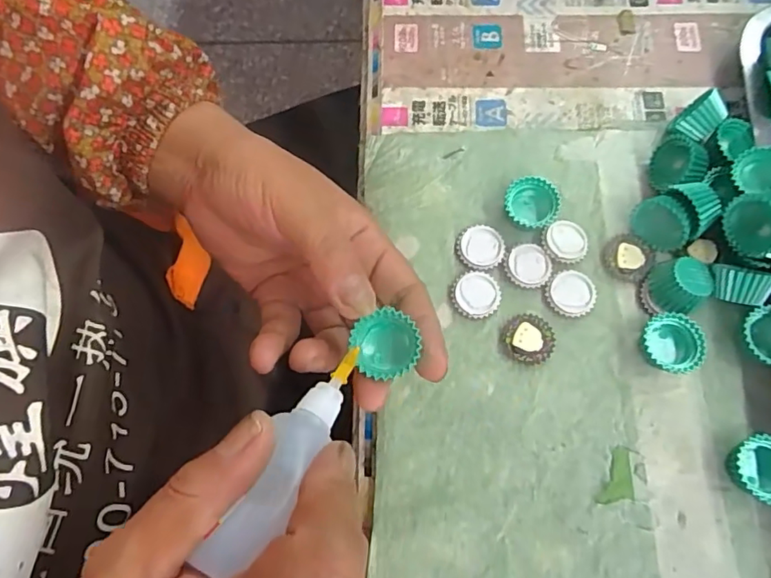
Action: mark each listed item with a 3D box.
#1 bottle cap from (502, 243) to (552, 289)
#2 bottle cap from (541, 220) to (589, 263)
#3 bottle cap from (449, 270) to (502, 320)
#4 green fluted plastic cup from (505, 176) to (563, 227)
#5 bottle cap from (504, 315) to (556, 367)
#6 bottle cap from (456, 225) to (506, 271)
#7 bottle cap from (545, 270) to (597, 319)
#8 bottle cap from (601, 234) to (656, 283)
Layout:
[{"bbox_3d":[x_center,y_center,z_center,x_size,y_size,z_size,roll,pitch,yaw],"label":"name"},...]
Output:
[{"bbox_3d":[0.083,-0.014,0.313,0.028,0.004,0.026,0,73,2],"label":"bottle cap"},{"bbox_3d":[0.107,-0.028,0.316,0.027,0.008,0.025,0,73,2],"label":"bottle cap"},{"bbox_3d":[0.052,0.004,0.309,0.028,0.005,0.026,3,73,3],"label":"bottle cap"},{"bbox_3d":[0.086,-0.049,0.319,0.030,0.015,0.031,13,74,6],"label":"green fluted plastic cup"},{"bbox_3d":[0.081,0.028,0.302,0.027,0.006,0.028,0,73,2],"label":"bottle cap"},{"bbox_3d":[0.056,-0.024,0.317,0.027,0.004,0.028,0,73,2],"label":"bottle cap"},{"bbox_3d":[0.107,0.003,0.308,0.027,0.006,0.026,0,73,2],"label":"bottle cap"},{"bbox_3d":[0.142,-0.019,0.313,0.027,0.004,0.027,0,73,2],"label":"bottle cap"}]

